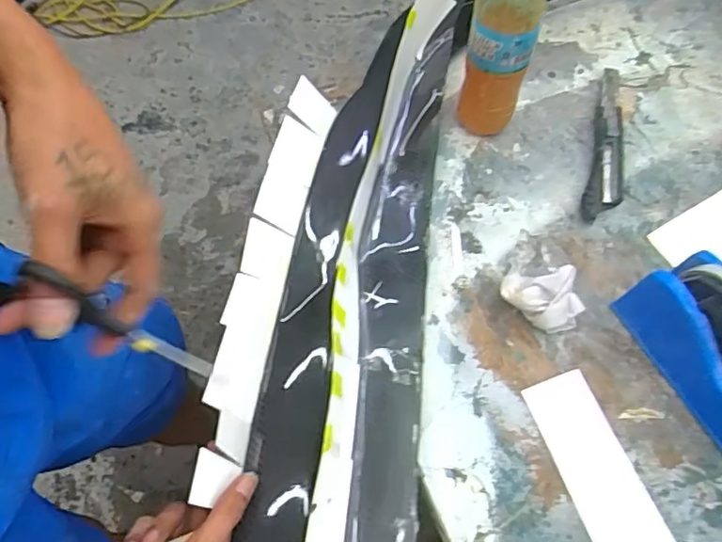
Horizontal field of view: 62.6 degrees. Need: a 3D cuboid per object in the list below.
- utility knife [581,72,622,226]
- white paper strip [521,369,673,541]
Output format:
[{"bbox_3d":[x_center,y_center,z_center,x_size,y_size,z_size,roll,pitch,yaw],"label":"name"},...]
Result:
[{"bbox_3d":[0.267,-0.138,0.633,0.038,0.021,0.211,13,66,10],"label":"utility knife"},{"bbox_3d":[0.210,0.202,0.476,0.060,0.005,0.245,-18,63,-8],"label":"white paper strip"}]

